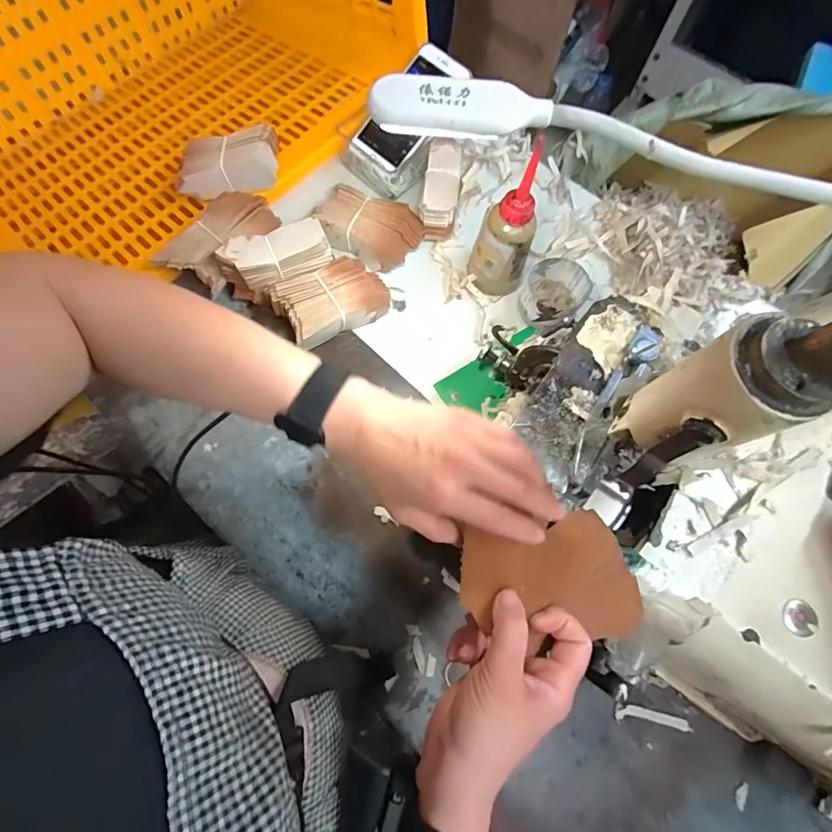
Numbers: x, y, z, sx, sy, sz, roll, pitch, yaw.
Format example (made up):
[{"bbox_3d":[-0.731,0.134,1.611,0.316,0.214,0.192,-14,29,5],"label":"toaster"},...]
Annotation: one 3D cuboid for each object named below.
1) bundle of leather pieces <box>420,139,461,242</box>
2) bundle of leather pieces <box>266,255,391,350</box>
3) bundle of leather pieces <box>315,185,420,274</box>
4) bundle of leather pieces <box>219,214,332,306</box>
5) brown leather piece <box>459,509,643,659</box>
[{"bbox_3d":[0.030,-0.275,0.538,0.043,0.062,0.113,6,74,2],"label":"bundle of leather pieces"},{"bbox_3d":[-0.094,-0.129,0.494,0.118,0.048,0.082,-35,77,-10],"label":"bundle of leather pieces"},{"bbox_3d":[-0.056,-0.223,0.529,0.117,0.049,0.074,19,75,6],"label":"bundle of leather pieces"},{"bbox_3d":[-0.151,-0.172,0.472,0.113,0.044,0.047,-26,75,-9],"label":"bundle of leather pieces"},{"bbox_3d":[0.093,0.117,0.307,0.126,0.021,0.085,-5,76,-16],"label":"brown leather piece"}]

